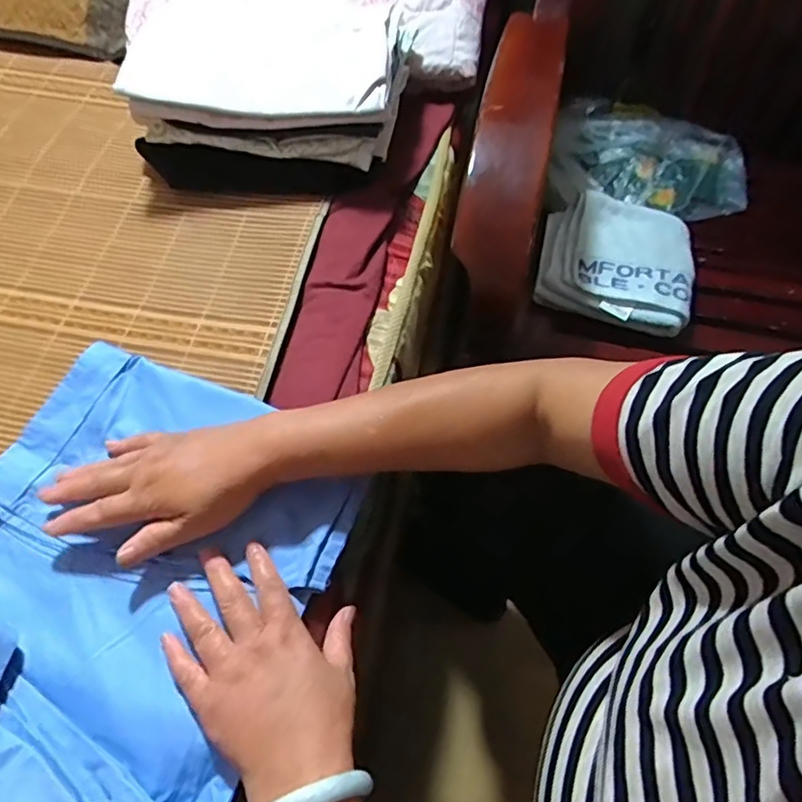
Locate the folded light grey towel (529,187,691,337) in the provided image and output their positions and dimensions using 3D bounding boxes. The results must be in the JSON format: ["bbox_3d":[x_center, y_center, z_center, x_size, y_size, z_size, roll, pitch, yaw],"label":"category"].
[{"bbox_3d":[0.270,-0.177,0.744,0.179,0.053,0.186,15,62,7],"label":"folded light grey towel"}]

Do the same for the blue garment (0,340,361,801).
[{"bbox_3d":[-0.219,0.151,0.413,0.277,0.059,0.409,19,61,8],"label":"blue garment"}]

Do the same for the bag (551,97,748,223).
[{"bbox_3d":[0.368,-0.346,0.867,0.307,0.066,0.190,7,61,3],"label":"bag"}]

